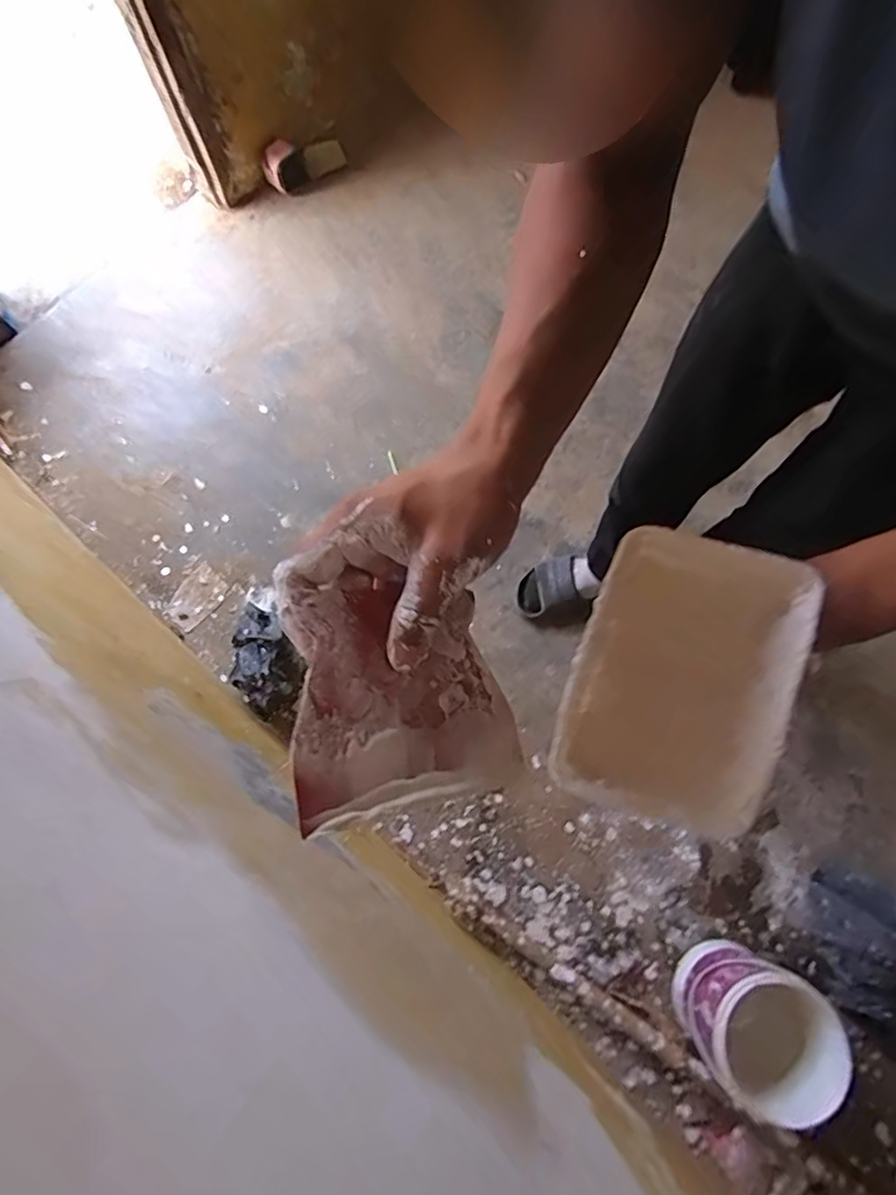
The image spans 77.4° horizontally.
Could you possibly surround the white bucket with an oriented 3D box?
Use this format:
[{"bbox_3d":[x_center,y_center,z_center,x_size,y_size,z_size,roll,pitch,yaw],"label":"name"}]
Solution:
[{"bbox_3d":[0.473,0.663,0.877,0.174,0.188,0.178,0,73,1],"label":"white bucket"}]

